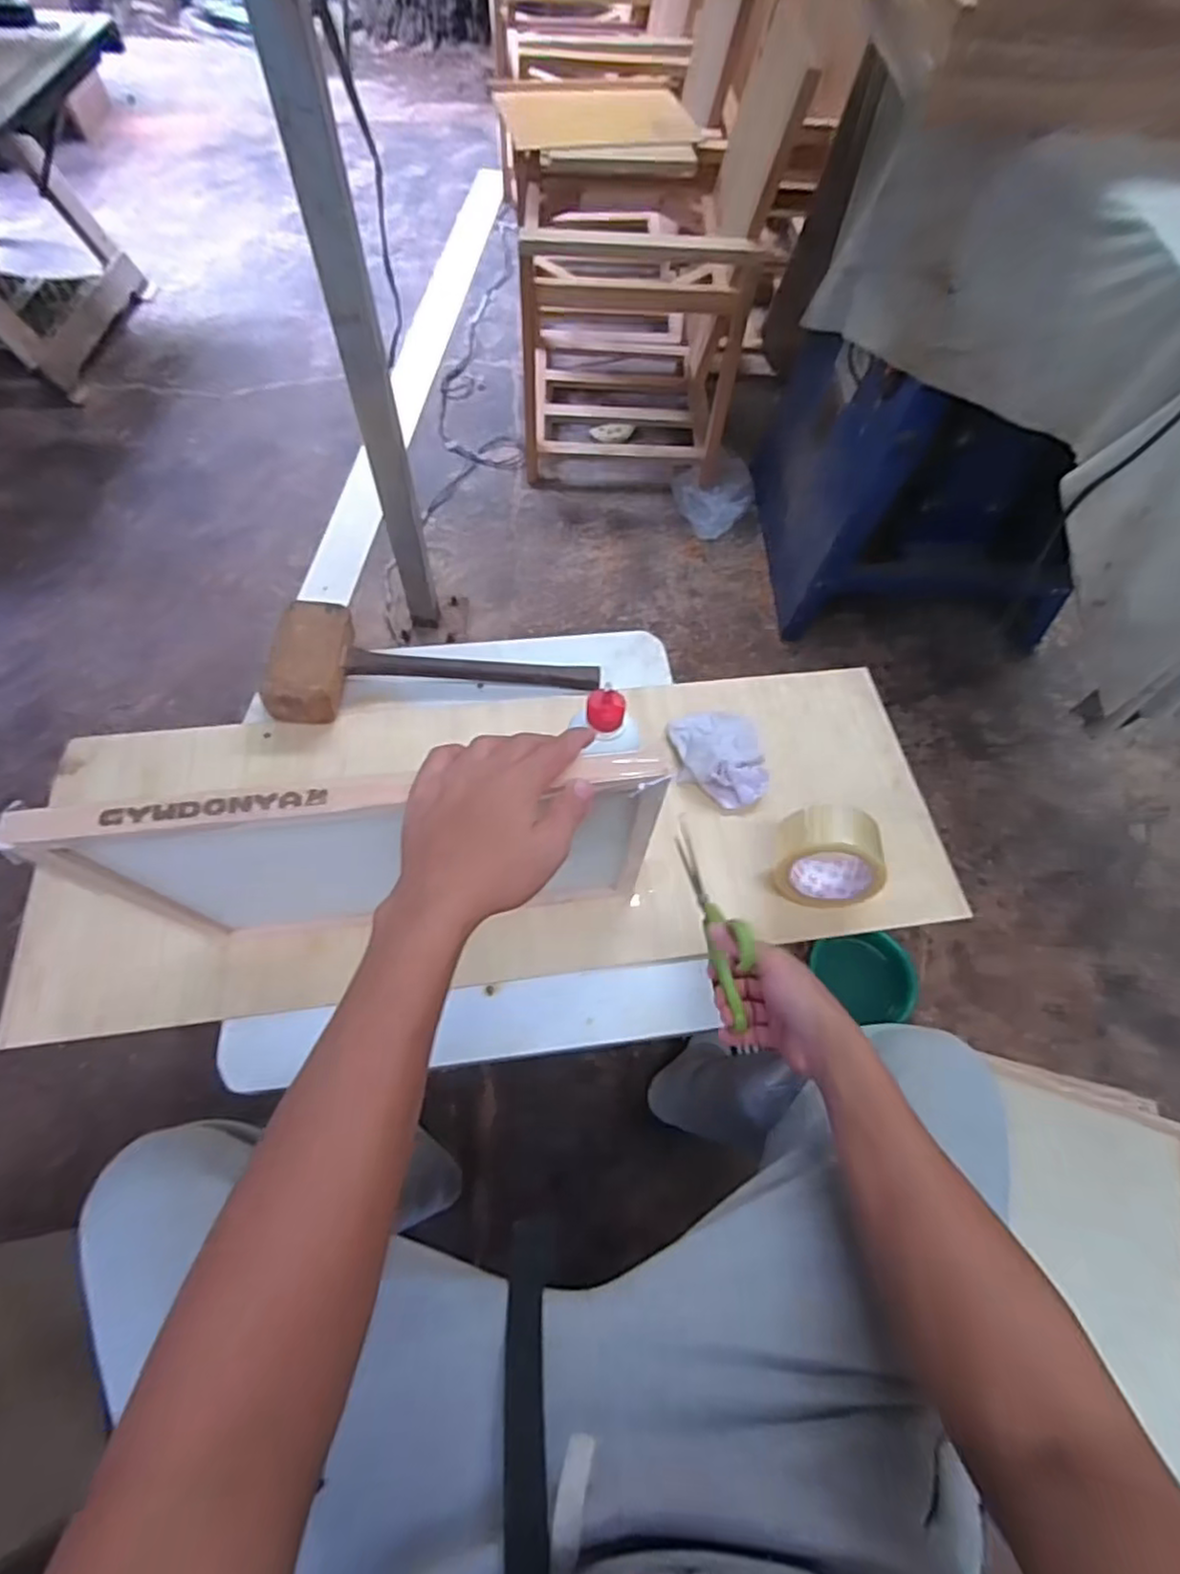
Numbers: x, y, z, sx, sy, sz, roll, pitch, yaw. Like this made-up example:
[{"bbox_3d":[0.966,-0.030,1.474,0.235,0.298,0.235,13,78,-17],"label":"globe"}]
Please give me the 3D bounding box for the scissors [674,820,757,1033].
[{"bbox_3d":[0.116,0.105,0.641,0.028,0.091,0.207,-8,33,-6],"label":"scissors"}]

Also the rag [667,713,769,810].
[{"bbox_3d":[0.148,-0.037,0.773,0.100,0.026,0.125,-6,63,-7],"label":"rag"}]

